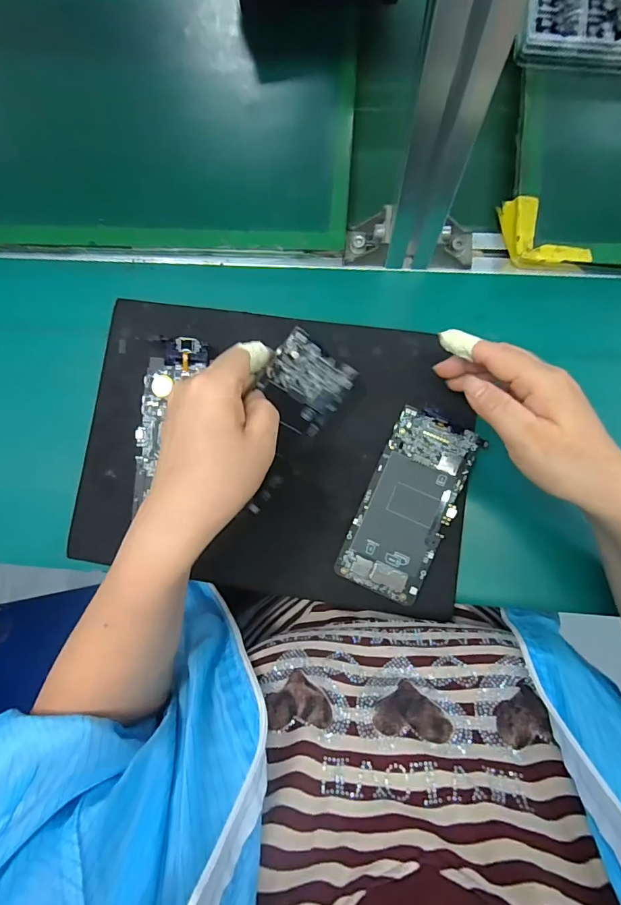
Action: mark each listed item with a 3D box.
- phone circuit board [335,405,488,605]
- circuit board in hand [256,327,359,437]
[{"bbox_3d":[0.084,0.044,0.369,0.073,0.004,0.159,24,87,7],"label":"phone circuit board"},{"bbox_3d":[-0.005,-0.050,0.329,0.070,0.006,0.063,28,107,-40],"label":"circuit board in hand"}]

